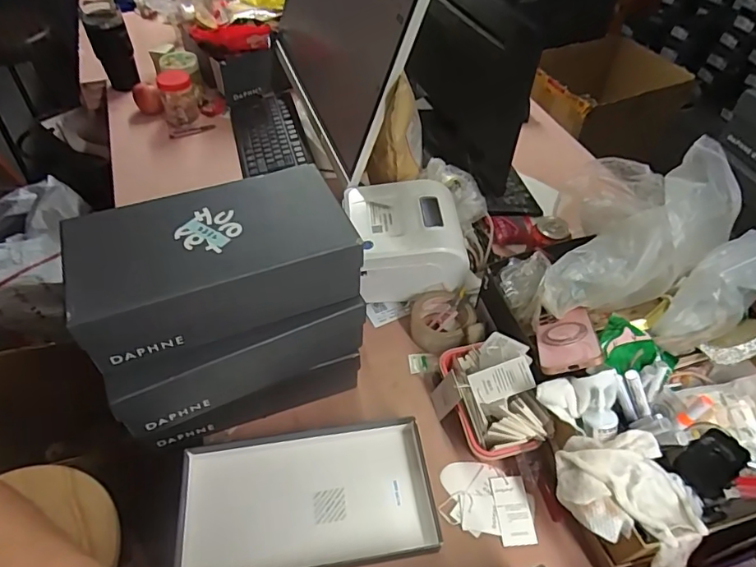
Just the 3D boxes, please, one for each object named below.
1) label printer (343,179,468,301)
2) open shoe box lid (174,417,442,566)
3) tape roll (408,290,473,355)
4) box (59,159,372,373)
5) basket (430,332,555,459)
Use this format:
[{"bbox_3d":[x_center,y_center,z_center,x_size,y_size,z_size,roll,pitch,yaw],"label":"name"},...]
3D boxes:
[{"bbox_3d":[0.042,-0.075,0.838,0.175,0.115,0.177,-9,50,-8],"label":"label printer"},{"bbox_3d":[-0.087,0.267,0.624,0.305,0.032,0.159,-6,50,-6],"label":"open shoe box lid"},{"bbox_3d":[0.099,0.061,0.804,0.098,0.045,0.105,0,50,0],"label":"tape roll"},{"bbox_3d":[-0.183,-0.030,0.582,0.291,0.093,0.162,-17,52,-14],"label":"box"},{"bbox_3d":[0.146,0.151,0.679,0.119,0.112,0.167,-8,50,-8],"label":"basket"}]

